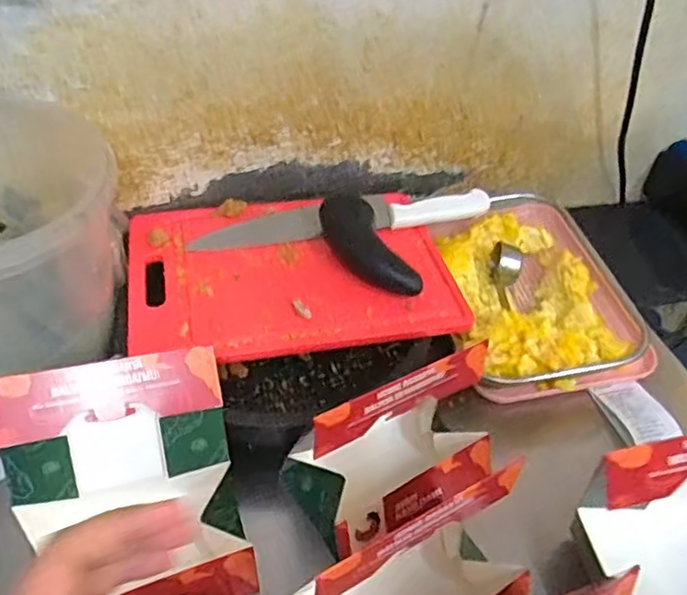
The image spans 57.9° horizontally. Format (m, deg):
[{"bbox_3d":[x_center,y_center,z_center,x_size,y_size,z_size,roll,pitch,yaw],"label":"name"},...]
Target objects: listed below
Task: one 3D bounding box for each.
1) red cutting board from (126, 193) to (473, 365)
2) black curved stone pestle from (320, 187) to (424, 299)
[{"bbox_3d":[-0.057,-0.037,0.695,0.344,0.021,0.236,-7,47,-9],"label":"red cutting board"},{"bbox_3d":[0.028,-0.055,0.682,0.056,0.047,0.148,-28,71,-29],"label":"black curved stone pestle"}]

